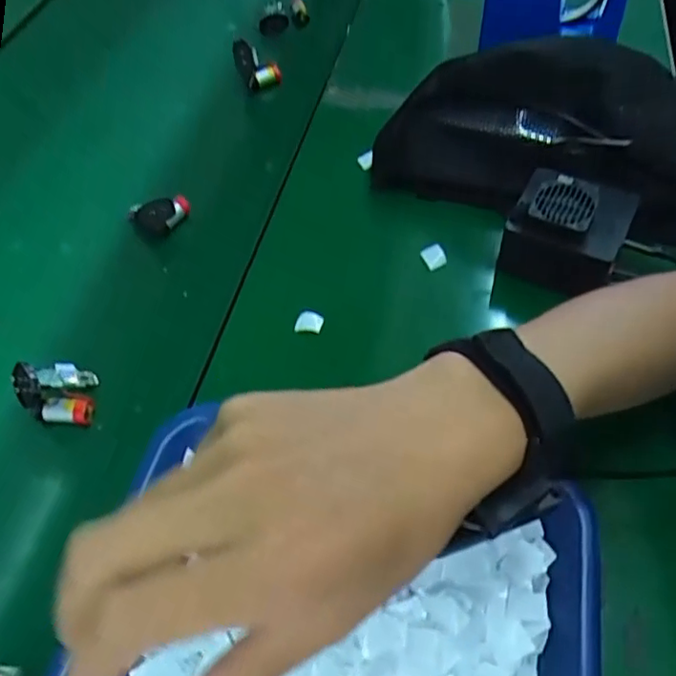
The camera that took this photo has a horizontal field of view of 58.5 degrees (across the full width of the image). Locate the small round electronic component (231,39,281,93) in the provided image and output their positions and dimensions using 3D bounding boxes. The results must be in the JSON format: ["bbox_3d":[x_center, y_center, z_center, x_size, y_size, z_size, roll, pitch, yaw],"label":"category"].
[{"bbox_3d":[-0.083,-0.281,0.618,0.044,0.042,0.030,0,55,4],"label":"small round electronic component"}]

